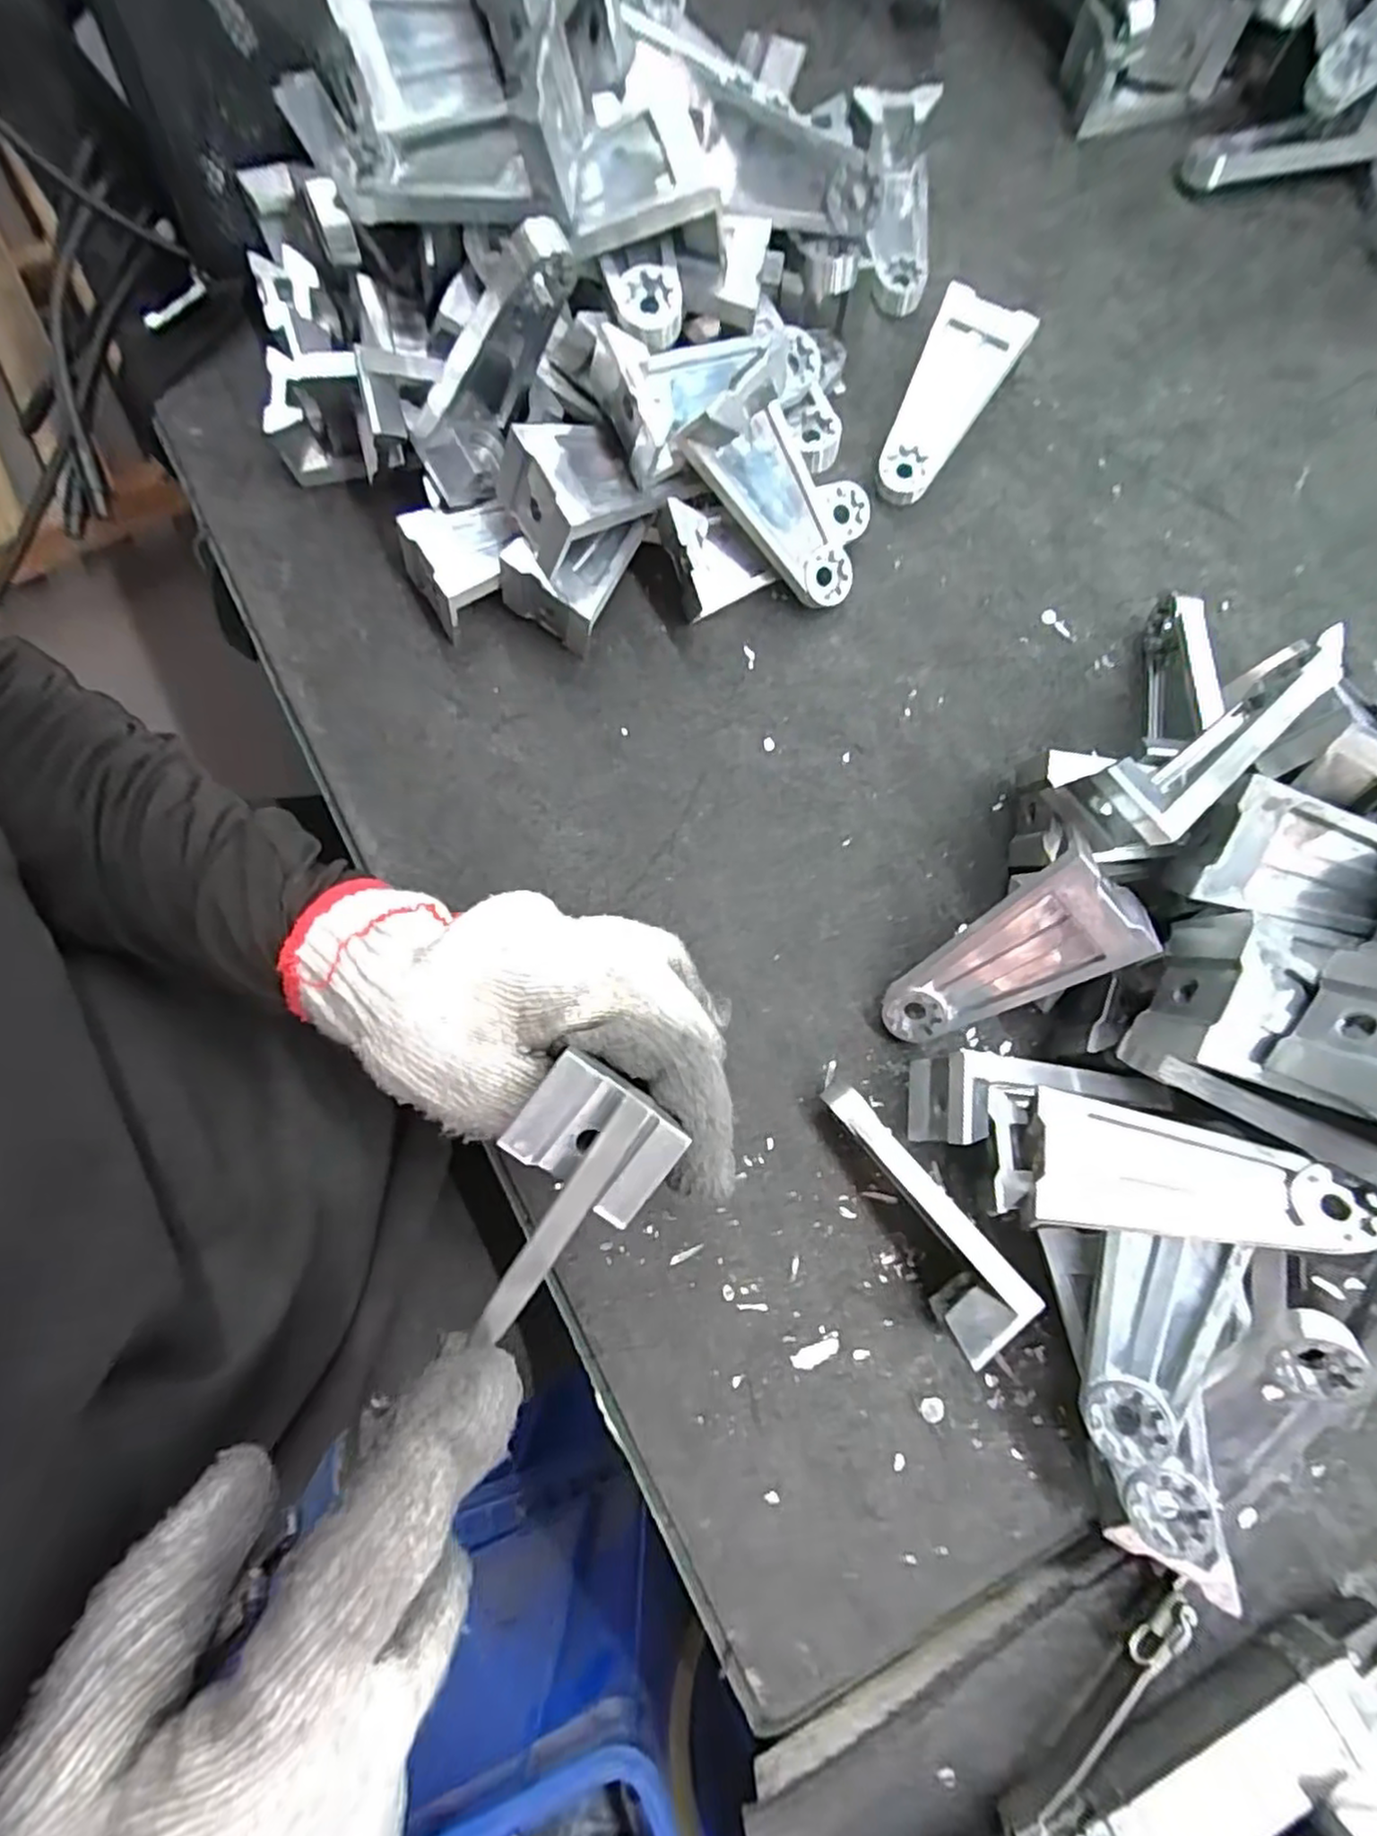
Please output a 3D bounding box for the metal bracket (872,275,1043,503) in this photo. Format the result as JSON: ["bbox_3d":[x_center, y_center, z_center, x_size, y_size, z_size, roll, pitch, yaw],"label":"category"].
[{"bbox_3d":[0.116,-0.237,0.324,0.040,0.014,0.090,30,95,5],"label":"metal bracket"}]

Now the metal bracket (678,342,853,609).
[{"bbox_3d":[0.043,-0.176,0.293,0.034,0.094,0.042,25,76,48],"label":"metal bracket"}]

